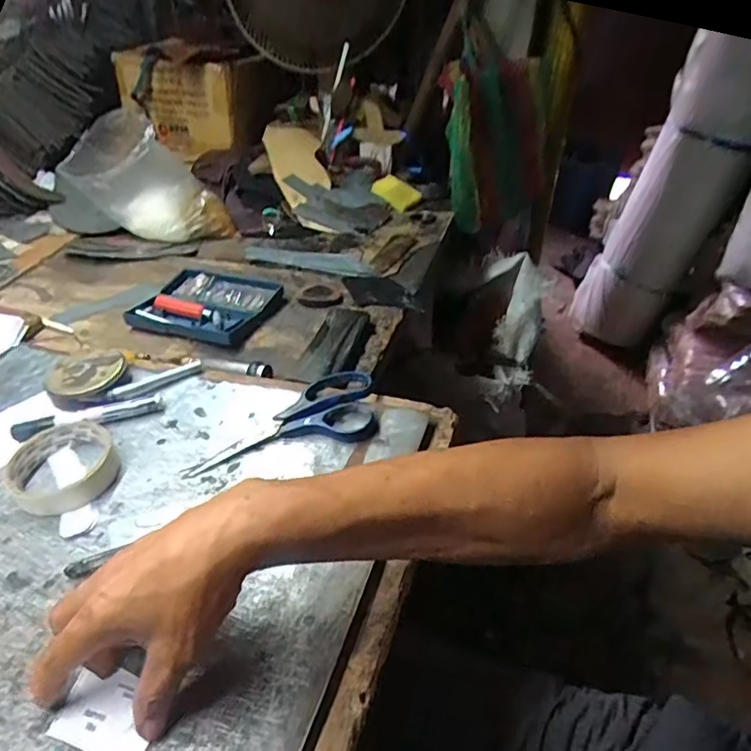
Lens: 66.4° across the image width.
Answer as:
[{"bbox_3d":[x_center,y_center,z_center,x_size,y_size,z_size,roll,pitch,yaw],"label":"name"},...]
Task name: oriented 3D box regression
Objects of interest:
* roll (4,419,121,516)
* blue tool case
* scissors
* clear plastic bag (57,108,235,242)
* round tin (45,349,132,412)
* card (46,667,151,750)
[{"bbox_3d":[-0.265,0.076,0.486,0.091,0.023,0.083,1,40,0],"label":"roll"},{"bbox_3d":[-0.214,-0.093,0.729,0.158,0.020,0.141,14,41,16],"label":"blue tool case"},{"bbox_3d":[-0.083,0.040,0.508,0.173,0.015,0.083,-10,41,-13],"label":"scissors"},{"bbox_3d":[-0.350,-0.281,0.896,0.153,0.230,0.110,-31,40,12],"label":"clear plastic bag"},{"bbox_3d":[-0.284,0.006,0.571,0.075,0.027,0.071,-3,37,2],"label":"round tin"},{"bbox_3d":[-0.157,0.200,0.340,0.064,0.004,0.043,10,39,19],"label":"card"}]

